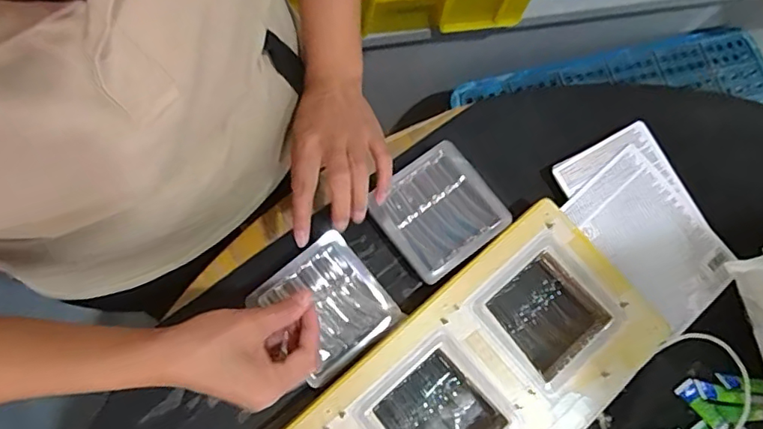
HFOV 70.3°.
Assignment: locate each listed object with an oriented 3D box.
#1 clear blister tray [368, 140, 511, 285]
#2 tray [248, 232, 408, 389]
[{"bbox_3d":[0.053,-0.003,0.518,0.104,0.017,0.103,-37,79,-11],"label":"clear blister tray"},{"bbox_3d":[-0.049,0.083,0.488,0.098,0.016,0.103,-38,79,-11],"label":"tray"}]

